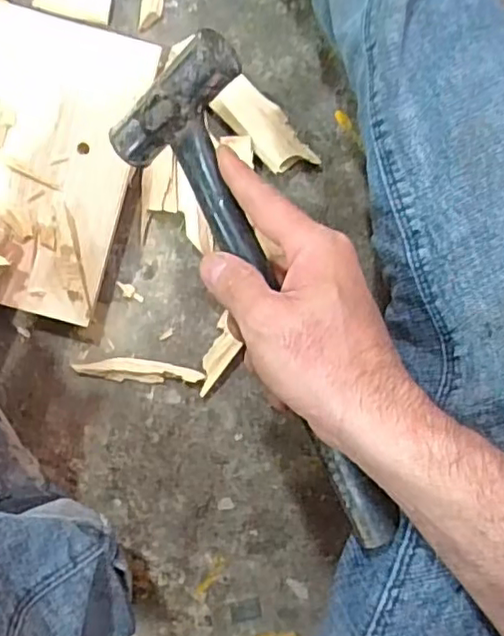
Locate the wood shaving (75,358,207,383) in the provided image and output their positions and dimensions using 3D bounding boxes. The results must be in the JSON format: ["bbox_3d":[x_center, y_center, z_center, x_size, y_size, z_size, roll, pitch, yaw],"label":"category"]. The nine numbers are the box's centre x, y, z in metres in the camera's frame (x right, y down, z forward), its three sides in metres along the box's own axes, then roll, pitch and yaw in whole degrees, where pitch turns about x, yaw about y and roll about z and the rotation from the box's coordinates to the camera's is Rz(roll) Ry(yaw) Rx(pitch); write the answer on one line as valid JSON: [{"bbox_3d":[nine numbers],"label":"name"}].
[{"bbox_3d":[-0.091,0.043,0.514,0.102,0.008,0.019,5,91,-2],"label":"wood shaving"}]

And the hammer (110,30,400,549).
[{"bbox_3d":[0.020,-0.009,0.353,0.085,0.041,0.276,-29,82,30],"label":"hammer"}]

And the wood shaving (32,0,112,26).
[{"bbox_3d":[-0.140,-0.252,0.505,0.058,0.004,0.031,14,80,-2],"label":"wood shaving"}]

